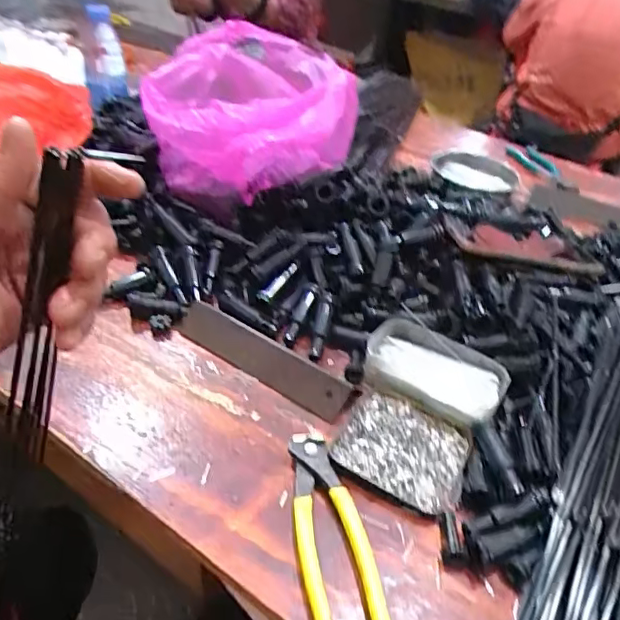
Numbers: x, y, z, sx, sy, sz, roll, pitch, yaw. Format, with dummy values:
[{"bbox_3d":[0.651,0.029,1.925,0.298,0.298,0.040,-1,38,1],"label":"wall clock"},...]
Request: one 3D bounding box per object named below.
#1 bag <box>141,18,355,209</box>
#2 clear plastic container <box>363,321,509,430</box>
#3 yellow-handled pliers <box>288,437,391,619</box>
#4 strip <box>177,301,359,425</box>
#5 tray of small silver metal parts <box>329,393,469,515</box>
[{"bbox_3d":[-0.076,-0.241,0.720,0.235,0.131,0.268,-7,39,-15],"label":"bag"},{"bbox_3d":[0.111,0.053,0.526,0.121,0.031,0.073,20,40,19],"label":"clear plastic container"},{"bbox_3d":[0.015,0.159,0.410,0.047,0.021,0.163,-5,39,-12],"label":"yellow-handled pliers"},{"bbox_3d":[-0.044,0.044,0.537,0.182,0.010,0.038,27,75,22],"label":"strip"},{"bbox_3d":[0.075,0.113,0.478,0.098,0.013,0.090,19,40,18],"label":"tray of small silver metal parts"}]

